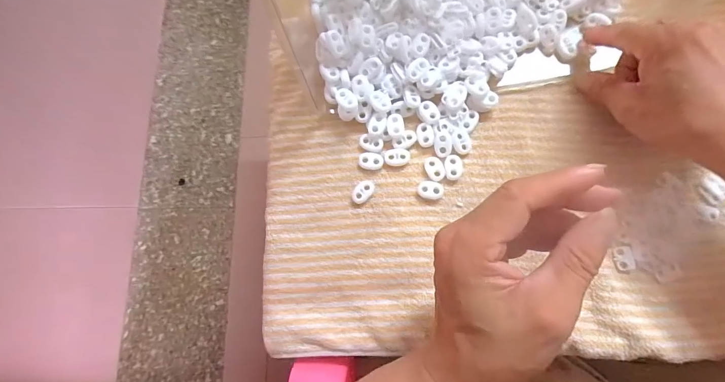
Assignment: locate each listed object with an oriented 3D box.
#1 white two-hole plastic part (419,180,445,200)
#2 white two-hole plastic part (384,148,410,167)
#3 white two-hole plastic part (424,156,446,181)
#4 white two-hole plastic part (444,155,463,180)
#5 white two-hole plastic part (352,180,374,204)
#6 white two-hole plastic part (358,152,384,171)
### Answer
[{"bbox_3d":[0.060,-0.001,0.323,0.022,0.004,0.015,12,80,9],"label":"white two-hole plastic part"},{"bbox_3d":[0.031,-0.030,0.329,0.023,0.004,0.016,-7,78,5],"label":"white two-hole plastic part"},{"bbox_3d":[0.064,-0.020,0.325,0.015,0.004,0.022,-22,77,1],"label":"white two-hole plastic part"},{"bbox_3d":[0.080,-0.021,0.323,0.015,0.004,0.022,-6,78,5],"label":"white two-hole plastic part"},{"bbox_3d":[0.000,0.001,0.329,0.015,0.005,0.023,37,84,12],"label":"white two-hole plastic part"},{"bbox_3d":[0.008,-0.027,0.334,0.022,0.004,0.016,9,80,8],"label":"white two-hole plastic part"}]

